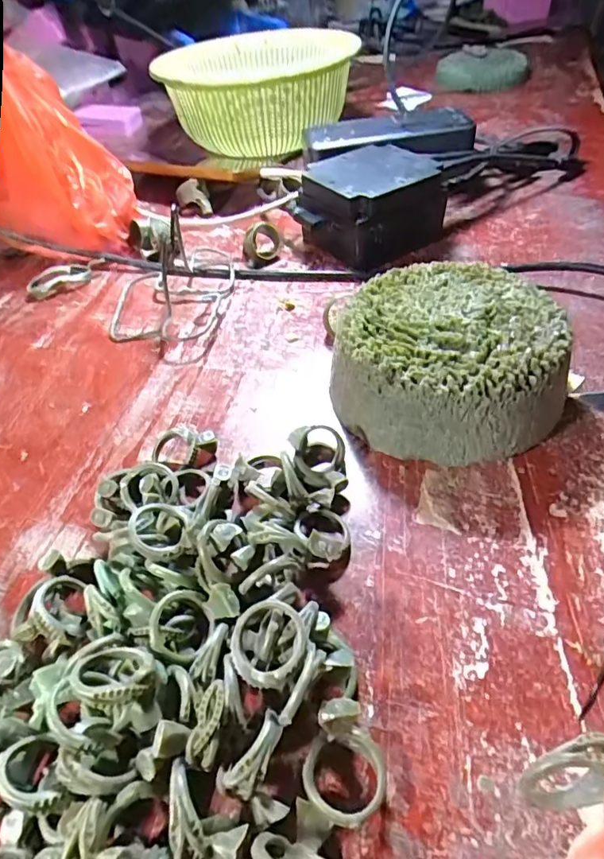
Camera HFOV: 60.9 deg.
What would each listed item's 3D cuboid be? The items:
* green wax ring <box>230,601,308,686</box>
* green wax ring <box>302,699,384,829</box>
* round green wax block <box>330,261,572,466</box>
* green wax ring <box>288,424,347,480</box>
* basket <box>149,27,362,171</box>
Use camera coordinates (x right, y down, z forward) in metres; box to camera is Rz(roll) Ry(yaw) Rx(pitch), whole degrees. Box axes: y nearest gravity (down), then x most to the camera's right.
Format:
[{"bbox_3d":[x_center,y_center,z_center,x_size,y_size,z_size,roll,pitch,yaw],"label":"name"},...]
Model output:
[{"bbox_3d":[-0.010,0.064,0.156,0.022,0.007,0.024,-3,46,3],"label":"green wax ring"},{"bbox_3d":[0.013,0.096,0.149,0.022,0.010,0.030,11,48,16],"label":"green wax ring"},{"bbox_3d":[0.068,-0.033,0.243,0.097,0.047,0.094,-3,46,3],"label":"round green wax block"},{"bbox_3d":[0.007,0.010,0.225,0.023,0.020,0.020,-3,46,4],"label":"green wax ring"},{"bbox_3d":[-0.033,-0.337,0.520,0.163,0.087,0.212,5,47,11],"label":"basket"}]

